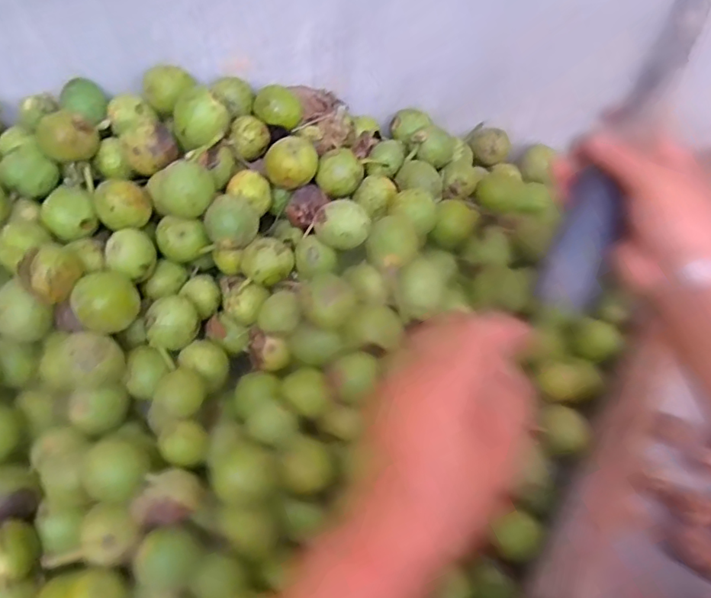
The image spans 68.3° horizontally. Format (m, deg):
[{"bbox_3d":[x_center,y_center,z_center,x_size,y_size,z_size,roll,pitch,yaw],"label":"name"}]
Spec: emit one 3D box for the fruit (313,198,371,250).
[{"bbox_3d":[-0.011,-0.062,0.453,0.043,0.033,0.038,35,64,20],"label":"fruit"}]

